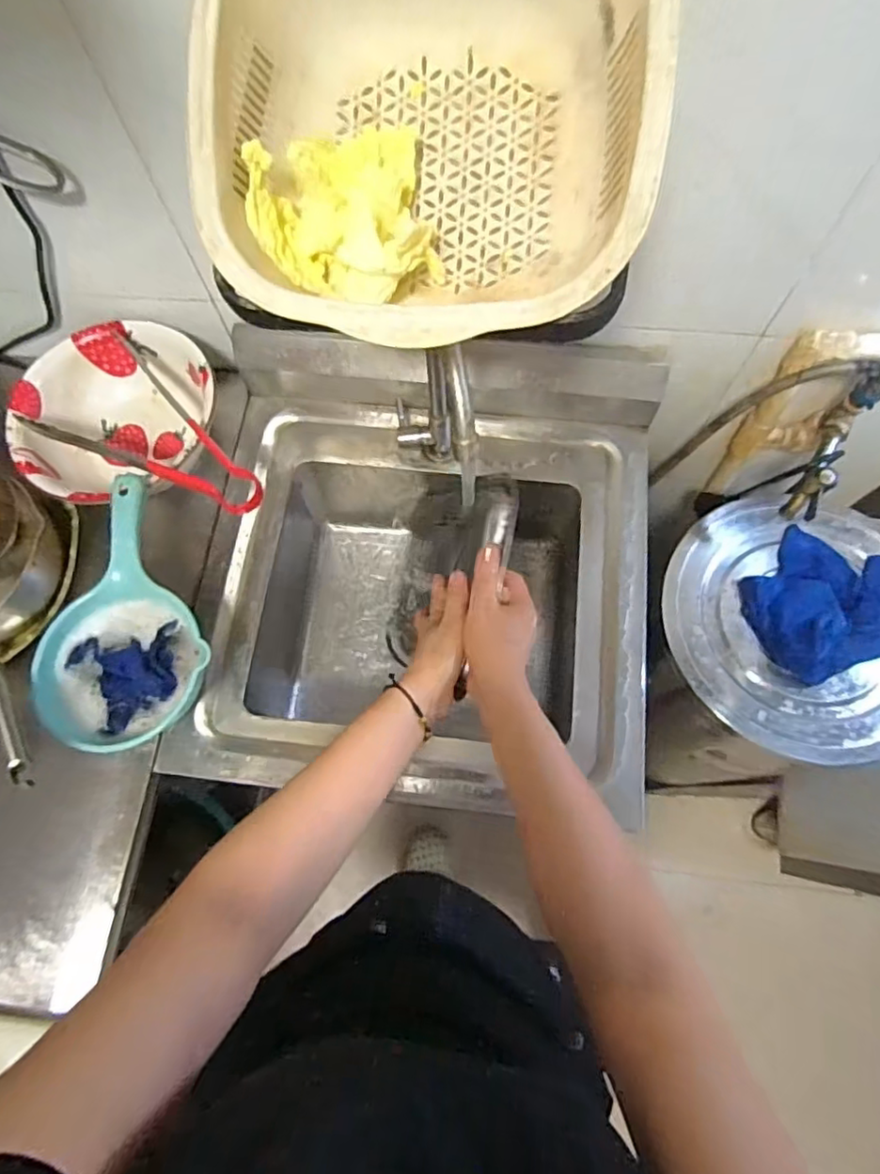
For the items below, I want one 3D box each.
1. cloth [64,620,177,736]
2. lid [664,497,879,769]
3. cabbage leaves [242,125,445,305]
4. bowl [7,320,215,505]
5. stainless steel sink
[{"bbox_3d":[-0.308,0.091,0.598,0.102,0.014,0.095,-12,71,-2],"label":"cloth"},{"bbox_3d":[0.428,0.043,0.708,0.316,0.031,0.306,-1,71,2],"label":"lid"},{"bbox_3d":[-0.061,-0.244,0.400,0.115,0.070,0.121,-7,71,0],"label":"cabbage leaves"},{"bbox_3d":[-0.366,-0.190,0.716,0.220,0.101,0.220,-1,71,2],"label":"bowl"},{"bbox_3d":[-0.013,-0.011,0.727,0.488,0.270,0.490,6,71,4],"label":"stainless steel sink"}]

